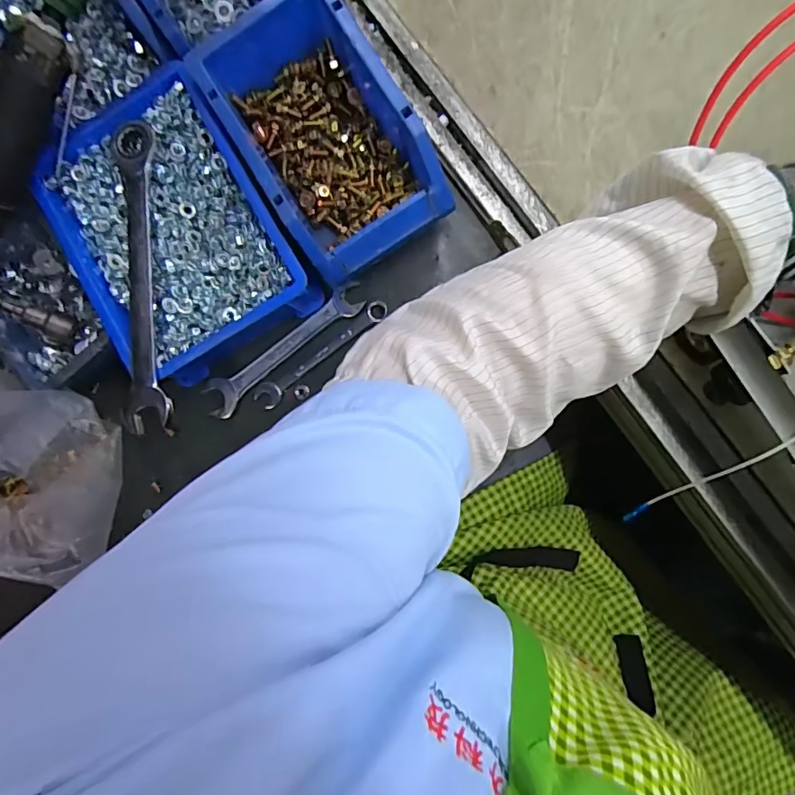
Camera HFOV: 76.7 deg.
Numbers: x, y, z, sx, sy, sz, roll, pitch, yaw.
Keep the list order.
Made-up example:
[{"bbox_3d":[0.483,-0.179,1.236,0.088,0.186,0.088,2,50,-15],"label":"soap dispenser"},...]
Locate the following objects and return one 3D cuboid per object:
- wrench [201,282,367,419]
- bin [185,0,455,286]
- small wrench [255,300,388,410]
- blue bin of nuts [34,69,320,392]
[{"bbox_3d":[-0.093,-0.039,0.410,0.153,0.009,0.029,-38,86,4],"label":"wrench"},{"bbox_3d":[-0.053,-0.191,0.377,0.114,0.085,0.185,-31,86,4],"label":"bin"},{"bbox_3d":[-0.063,-0.036,0.410,0.129,0.010,0.020,-38,86,4],"label":"small wrench"},{"bbox_3d":[-0.167,-0.126,0.390,0.145,0.065,0.204,-29,86,4],"label":"blue bin of nuts"}]

